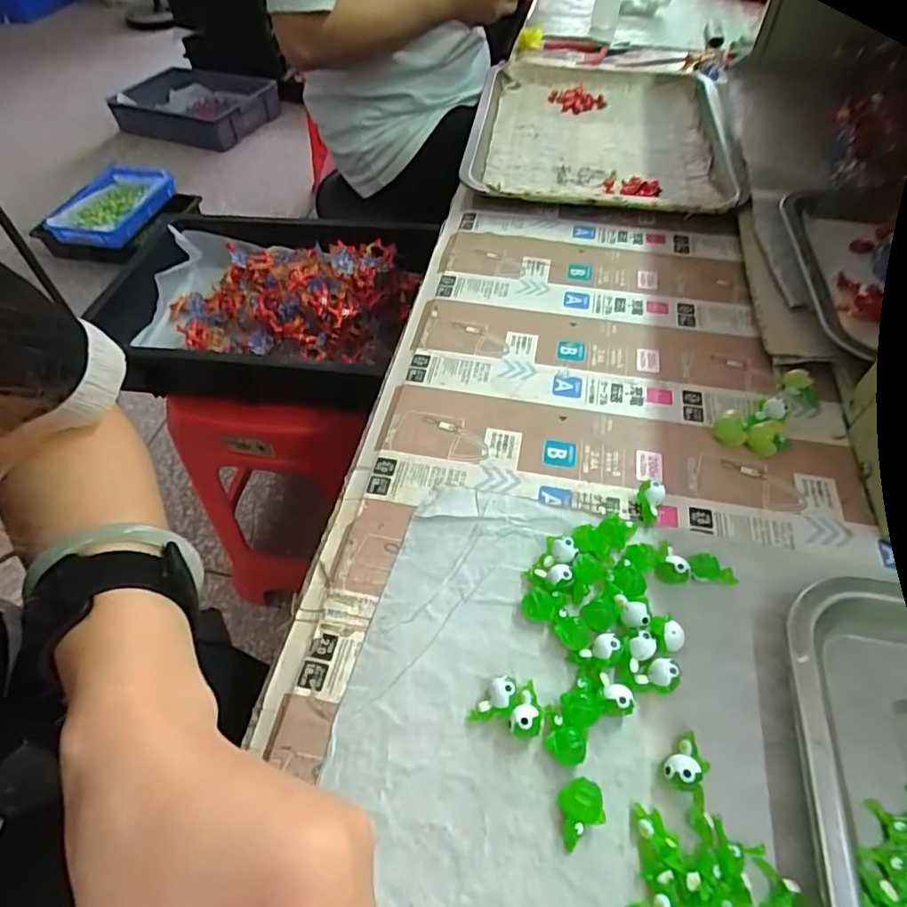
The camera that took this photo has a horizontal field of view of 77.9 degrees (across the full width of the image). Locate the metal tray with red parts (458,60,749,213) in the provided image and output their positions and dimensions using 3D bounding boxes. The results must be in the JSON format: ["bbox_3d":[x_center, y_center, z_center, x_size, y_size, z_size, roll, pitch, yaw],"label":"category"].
[{"bbox_3d":[0.154,-0.332,0.576,0.255,0.031,0.305,6,53,8],"label":"metal tray with red parts"}]

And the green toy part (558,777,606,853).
[{"bbox_3d":[0.053,0.149,0.233,0.018,0.014,0.023,-6,53,-2],"label":"green toy part"}]

